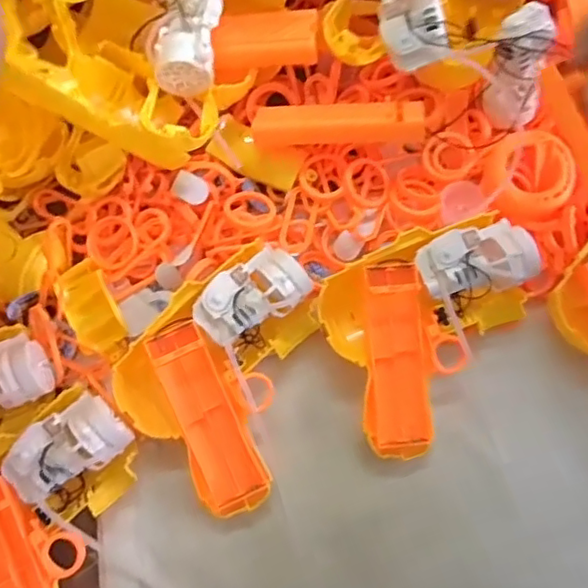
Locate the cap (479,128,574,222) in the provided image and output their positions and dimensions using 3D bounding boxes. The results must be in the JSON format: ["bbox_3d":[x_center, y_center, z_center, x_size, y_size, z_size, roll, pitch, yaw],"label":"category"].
[{"bbox_3d":[0.152,-0.076,0.383,0.054,0.021,0.056,0,75,1],"label":"cap"}]

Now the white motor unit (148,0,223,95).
[{"bbox_3d":[-0.065,-0.160,0.360,0.039,0.029,0.062,8,75,4],"label":"white motor unit"}]

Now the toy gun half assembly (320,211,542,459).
[{"bbox_3d":[0.091,0.021,0.359,0.127,0.039,0.117,-21,75,-4],"label":"toy gun half assembly"}]

